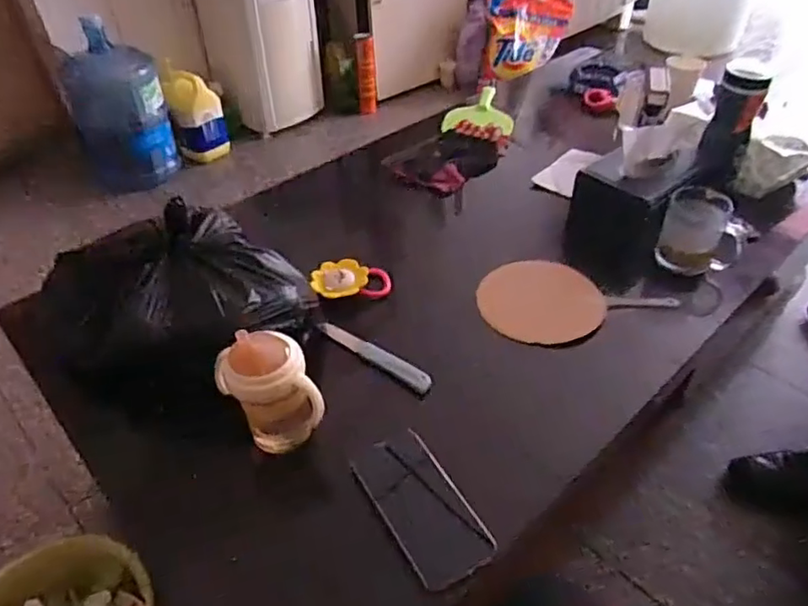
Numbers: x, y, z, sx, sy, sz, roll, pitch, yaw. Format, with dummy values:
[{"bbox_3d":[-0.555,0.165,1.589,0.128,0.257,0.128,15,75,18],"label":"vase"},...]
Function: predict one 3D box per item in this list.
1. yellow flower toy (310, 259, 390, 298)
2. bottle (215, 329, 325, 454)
[{"bbox_3d":[-0.073,-0.034,0.815,0.106,0.022,0.065,1,43,3],"label":"yellow flower toy"},{"bbox_3d":[-0.130,0.089,0.578,0.081,0.142,0.075,-18,45,-16],"label":"bottle"}]

